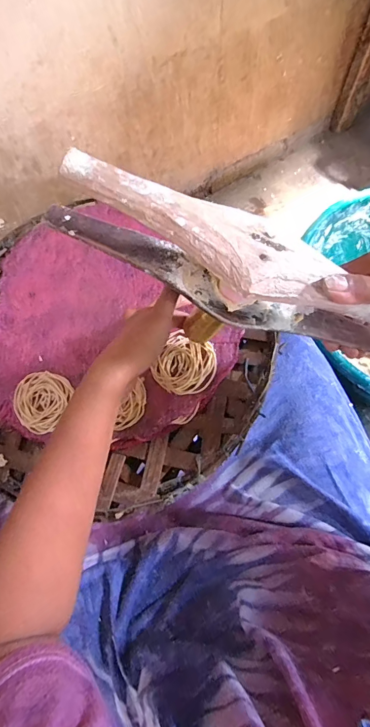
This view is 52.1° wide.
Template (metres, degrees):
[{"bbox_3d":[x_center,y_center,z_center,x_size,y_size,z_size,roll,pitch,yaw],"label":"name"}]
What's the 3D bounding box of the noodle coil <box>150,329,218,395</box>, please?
[{"bbox_3d":[0.002,0.003,0.437,0.064,0.016,0.070,-1,67,2],"label":"noodle coil"}]

